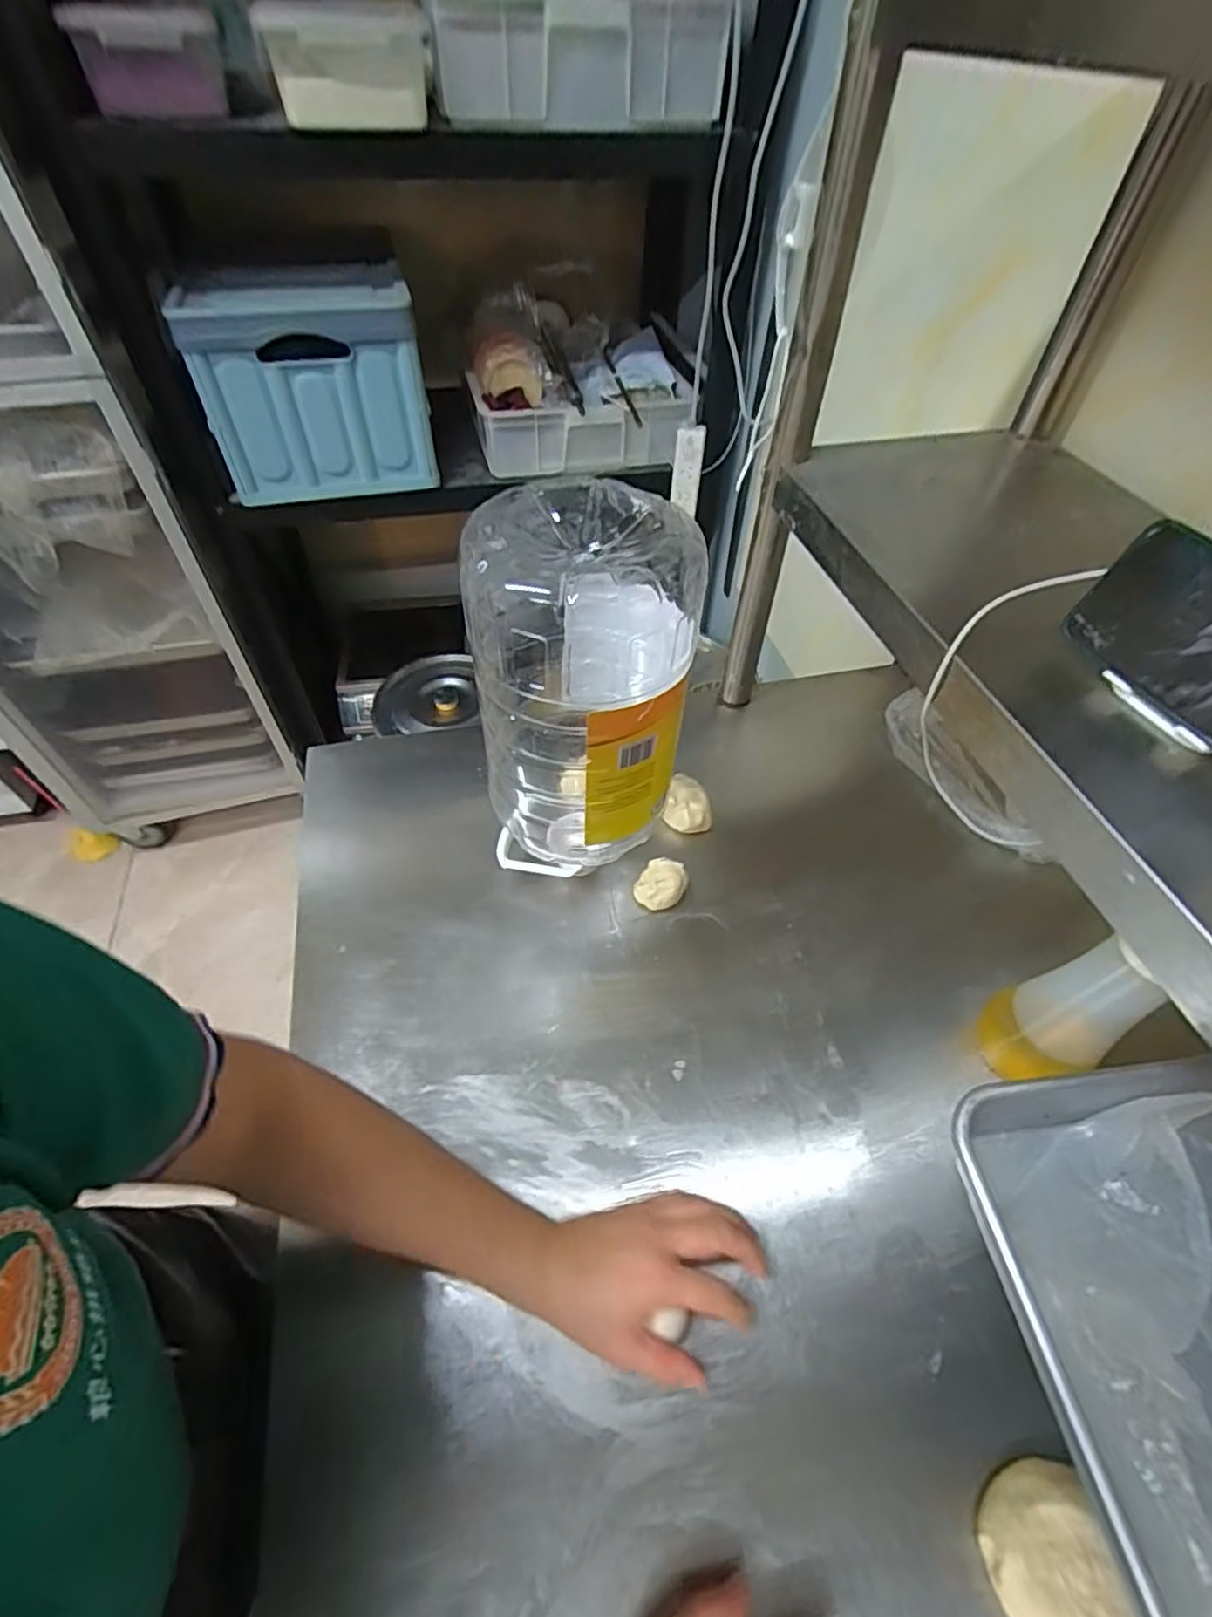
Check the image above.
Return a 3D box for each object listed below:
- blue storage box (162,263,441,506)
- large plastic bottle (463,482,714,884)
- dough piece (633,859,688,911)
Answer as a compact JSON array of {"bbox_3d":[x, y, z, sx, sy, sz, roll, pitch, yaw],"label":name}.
[{"bbox_3d":[-0.525,-0.752,1.182,0.377,0.281,0.344,-13,53,-12],"label":"blue storage box"},{"bbox_3d":[-0.019,-0.068,0.518,0.154,0.313,0.161,3,51,0],"label":"large plastic bottle"},{"bbox_3d":[0.053,0.074,0.635,0.043,0.034,0.042,0,50,0],"label":"dough piece"}]

